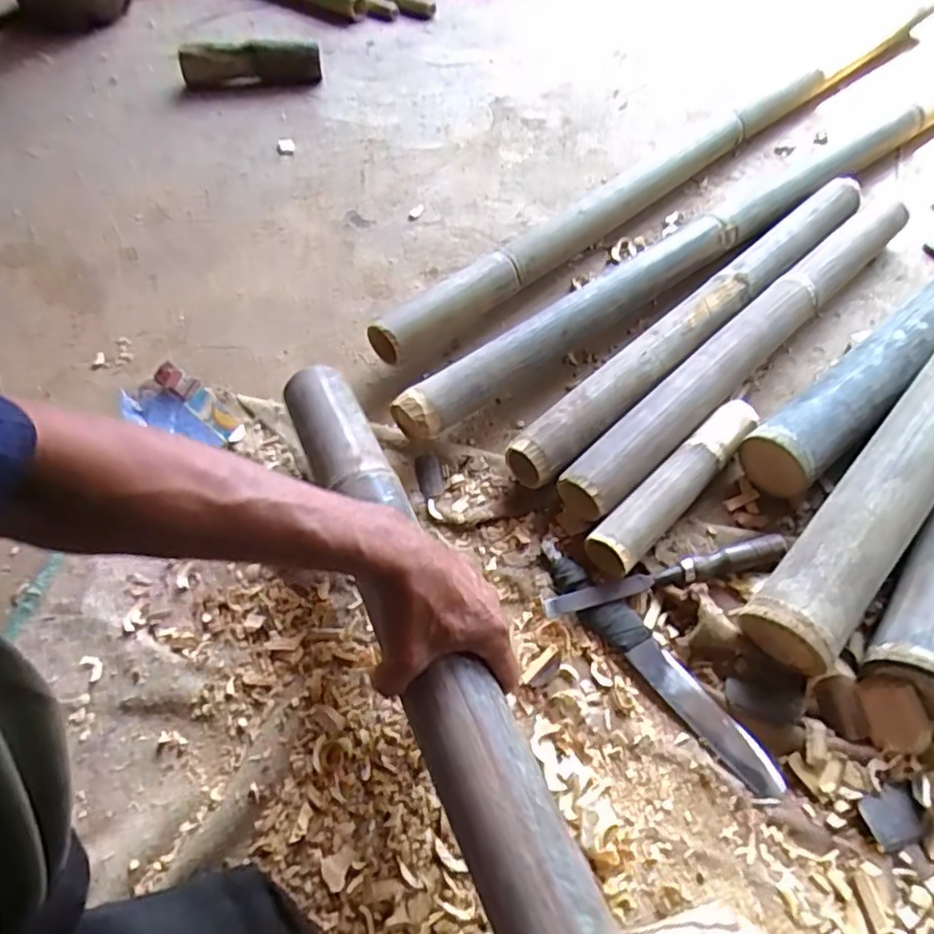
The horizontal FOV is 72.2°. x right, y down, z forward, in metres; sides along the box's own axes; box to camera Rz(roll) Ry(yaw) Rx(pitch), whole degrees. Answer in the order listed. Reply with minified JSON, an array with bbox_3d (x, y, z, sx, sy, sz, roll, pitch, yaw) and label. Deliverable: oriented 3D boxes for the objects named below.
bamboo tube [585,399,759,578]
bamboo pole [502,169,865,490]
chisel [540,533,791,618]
[{"bbox_3d":[0.214,0.014,0.647,0.249,0.041,0.049,-40,62,-22],"label":"bamboo tube"},{"bbox_3d":[0.289,-0.185,0.779,0.647,0.058,0.060,-39,62,-22],"label":"bamboo pole"},{"bbox_3d":[0.189,0.104,0.604,0.239,0.020,0.025,-14,56,-6],"label":"chisel"}]

